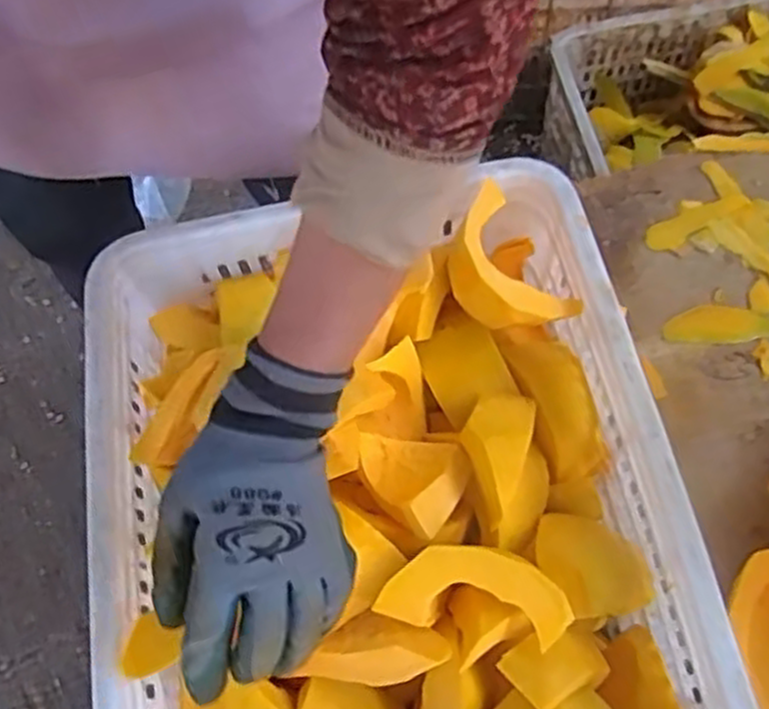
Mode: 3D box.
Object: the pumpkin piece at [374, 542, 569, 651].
[{"bbox_3d":[0.057,0.146,0.489,0.114,0.016,0.052,9,67,8],"label":"pumpkin piece"}]

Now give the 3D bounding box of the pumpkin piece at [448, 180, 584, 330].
[{"bbox_3d":[0.085,-0.060,0.562,0.064,0.046,0.107,-35,68,-11],"label":"pumpkin piece"}]

